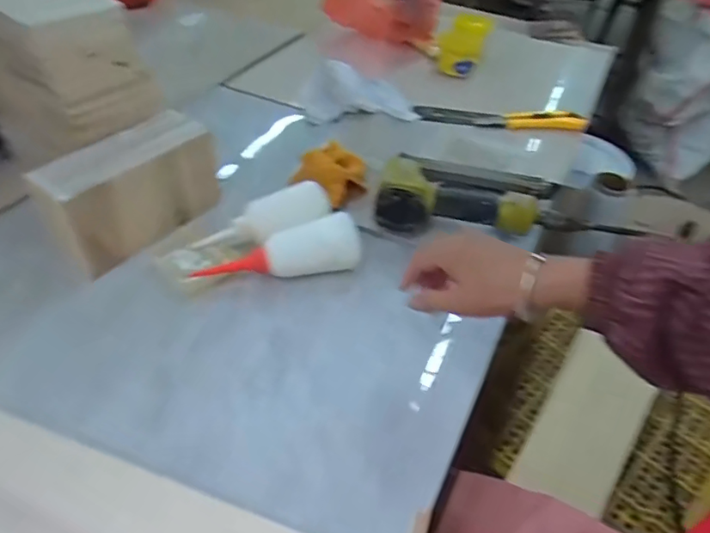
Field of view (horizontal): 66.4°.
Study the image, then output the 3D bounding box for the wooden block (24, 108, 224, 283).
[{"bbox_3d":[-0.252,-0.089,0.625,0.082,0.112,0.193,28,47,25],"label":"wooden block"}]

